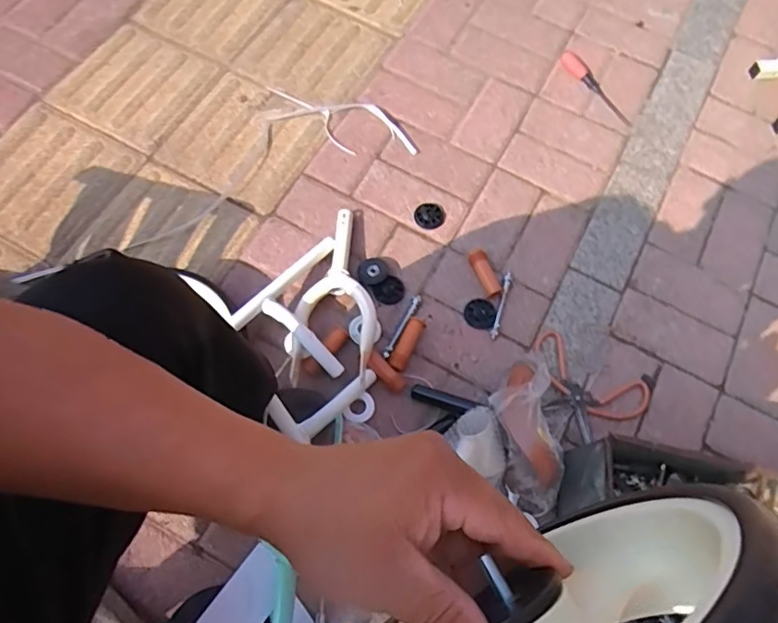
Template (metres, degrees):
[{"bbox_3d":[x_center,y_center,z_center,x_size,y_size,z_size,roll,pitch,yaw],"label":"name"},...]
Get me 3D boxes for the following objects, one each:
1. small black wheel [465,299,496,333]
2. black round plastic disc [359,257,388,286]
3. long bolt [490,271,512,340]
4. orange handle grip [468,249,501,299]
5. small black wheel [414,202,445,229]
[{"bbox_3d":[0.151,0.006,0.906,0.049,0.011,0.054,4,69,-1],"label":"small black wheel"},{"bbox_3d":[-0.026,-0.068,0.917,0.045,0.014,0.054,37,72,11],"label":"black round plastic disc"},{"bbox_3d":[0.189,-0.012,0.921,0.015,0.011,0.125,18,70,4],"label":"long bolt"},{"bbox_3d":[0.160,-0.065,0.919,0.029,0.025,0.087,-21,72,-10],"label":"orange handle grip"},{"bbox_3d":[0.072,-0.169,0.971,0.052,0.013,0.049,1,69,-2],"label":"small black wheel"}]

